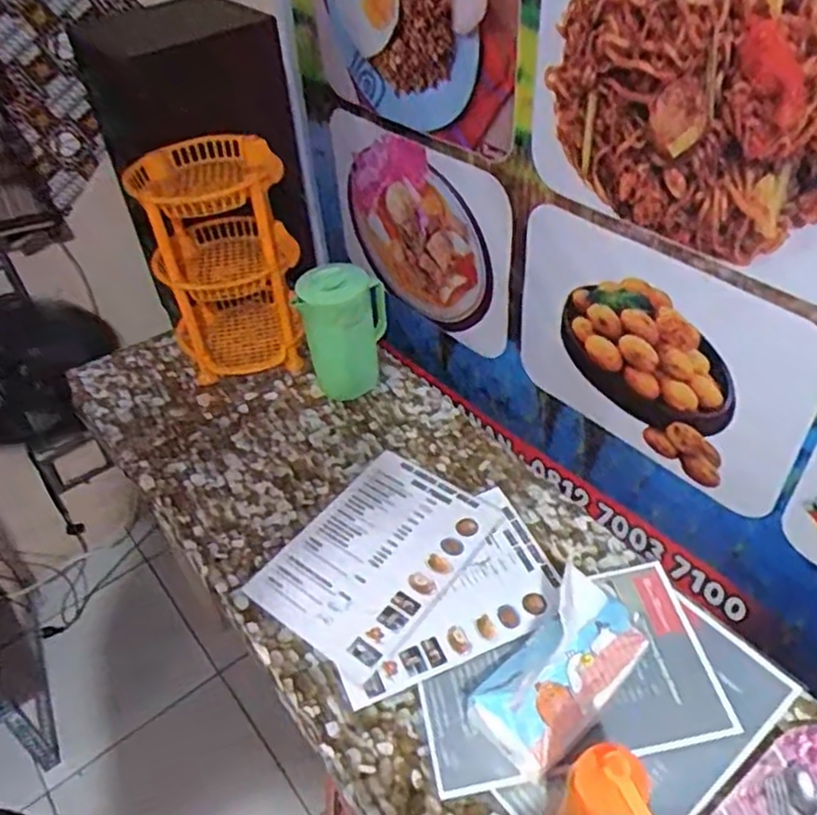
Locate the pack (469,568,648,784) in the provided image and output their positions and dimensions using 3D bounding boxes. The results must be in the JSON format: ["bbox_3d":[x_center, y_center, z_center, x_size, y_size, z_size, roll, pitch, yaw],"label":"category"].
[{"bbox_3d":[0.160,0.275,0.772,0.203,0.112,0.104,-36,51,-28],"label":"pack"}]

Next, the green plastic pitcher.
[{"bbox_3d":[-0.101,-0.121,1.146,0.126,0.194,0.101,-3,44,2],"label":"green plastic pitcher"}]

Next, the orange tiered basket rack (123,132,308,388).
[{"bbox_3d":[-0.303,-0.243,1.198,0.219,0.332,0.229,-7,44,-2],"label":"orange tiered basket rack"}]

